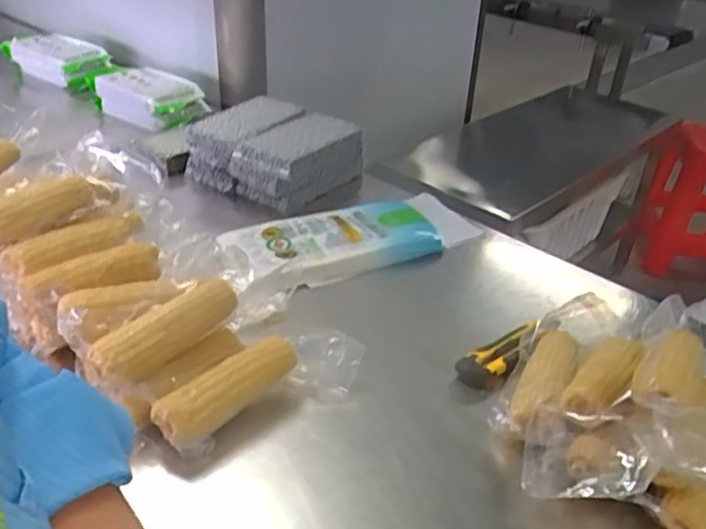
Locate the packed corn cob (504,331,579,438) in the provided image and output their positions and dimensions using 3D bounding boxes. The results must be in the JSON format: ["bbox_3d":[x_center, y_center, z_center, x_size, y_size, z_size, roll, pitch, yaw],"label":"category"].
[{"bbox_3d":[0.194,0.111,0.655,0.052,0.039,0.161,16,35,20],"label":"packed corn cob"}]

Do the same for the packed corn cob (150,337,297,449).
[{"bbox_3d":[-0.118,0.126,0.628,0.053,0.059,0.148,23,38,29],"label":"packed corn cob"}]

